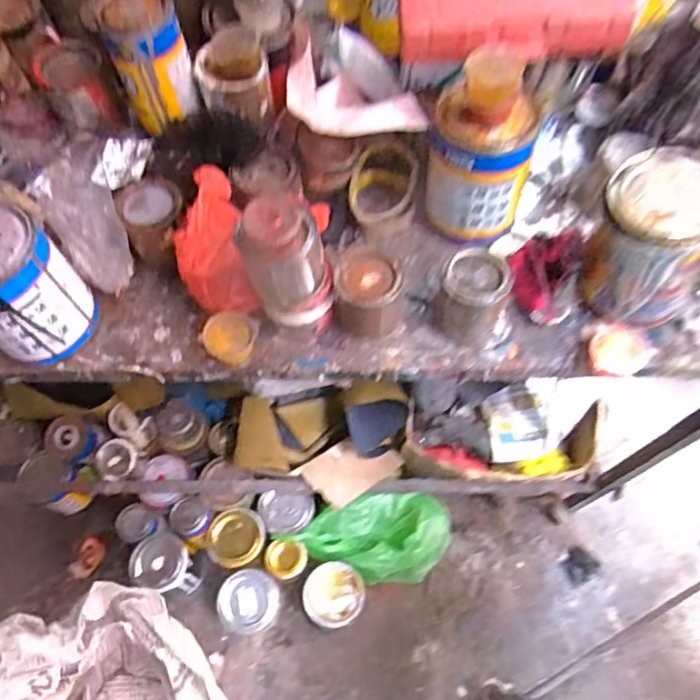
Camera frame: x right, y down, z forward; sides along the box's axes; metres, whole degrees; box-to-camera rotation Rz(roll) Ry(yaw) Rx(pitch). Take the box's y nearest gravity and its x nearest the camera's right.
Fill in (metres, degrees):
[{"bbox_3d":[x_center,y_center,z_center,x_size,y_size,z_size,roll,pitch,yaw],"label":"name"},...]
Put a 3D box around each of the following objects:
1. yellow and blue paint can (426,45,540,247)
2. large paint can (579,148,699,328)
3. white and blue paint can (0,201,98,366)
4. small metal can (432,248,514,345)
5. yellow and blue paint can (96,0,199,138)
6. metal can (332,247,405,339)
[{"bbox_3d":[0.133,-0.204,0.597,0.106,0.162,0.097,12,63,10],"label":"yellow and blue paint can"},{"bbox_3d":[0.279,-0.098,0.555,0.086,0.154,0.100,-2,62,2],"label":"large paint can"},{"bbox_3d":[-0.318,-0.060,0.550,0.090,0.136,0.098,-1,62,3],"label":"white and blue paint can"},{"bbox_3d":[0.121,-0.051,0.578,0.064,0.075,0.063,-1,62,3],"label":"small metal can"},{"bbox_3d":[-0.199,-0.288,0.591,0.070,0.140,0.074,-1,62,3],"label":"yellow and blue paint can"},{"bbox_3d":[0.019,-0.056,0.582,0.067,0.077,0.063,-1,62,3],"label":"metal can"}]

